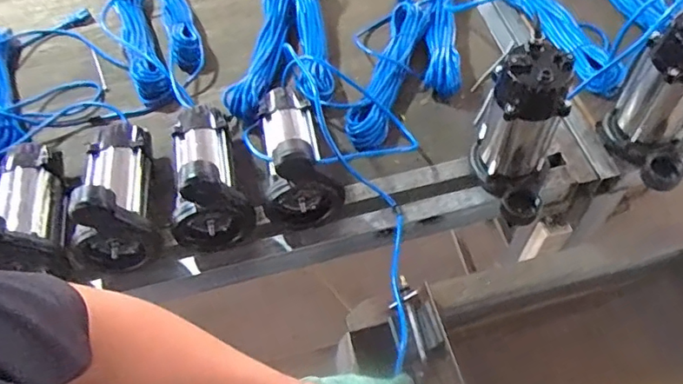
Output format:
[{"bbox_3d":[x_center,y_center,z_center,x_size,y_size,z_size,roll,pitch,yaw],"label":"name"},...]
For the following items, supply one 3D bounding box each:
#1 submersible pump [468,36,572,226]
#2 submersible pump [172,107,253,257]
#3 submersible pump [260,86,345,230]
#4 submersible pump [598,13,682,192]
[{"bbox_3d":[0.257,-0.080,0.771,0.121,0.229,0.129,19,60,15],"label":"submersible pump"},{"bbox_3d":[-0.228,-0.048,0.830,0.120,0.157,0.238,-18,58,-8],"label":"submersible pump"},{"bbox_3d":[-0.076,-0.087,0.844,0.115,0.160,0.239,-9,57,-3],"label":"submersible pump"},{"bbox_3d":[0.485,-0.133,0.789,0.117,0.234,0.130,18,60,15],"label":"submersible pump"}]

